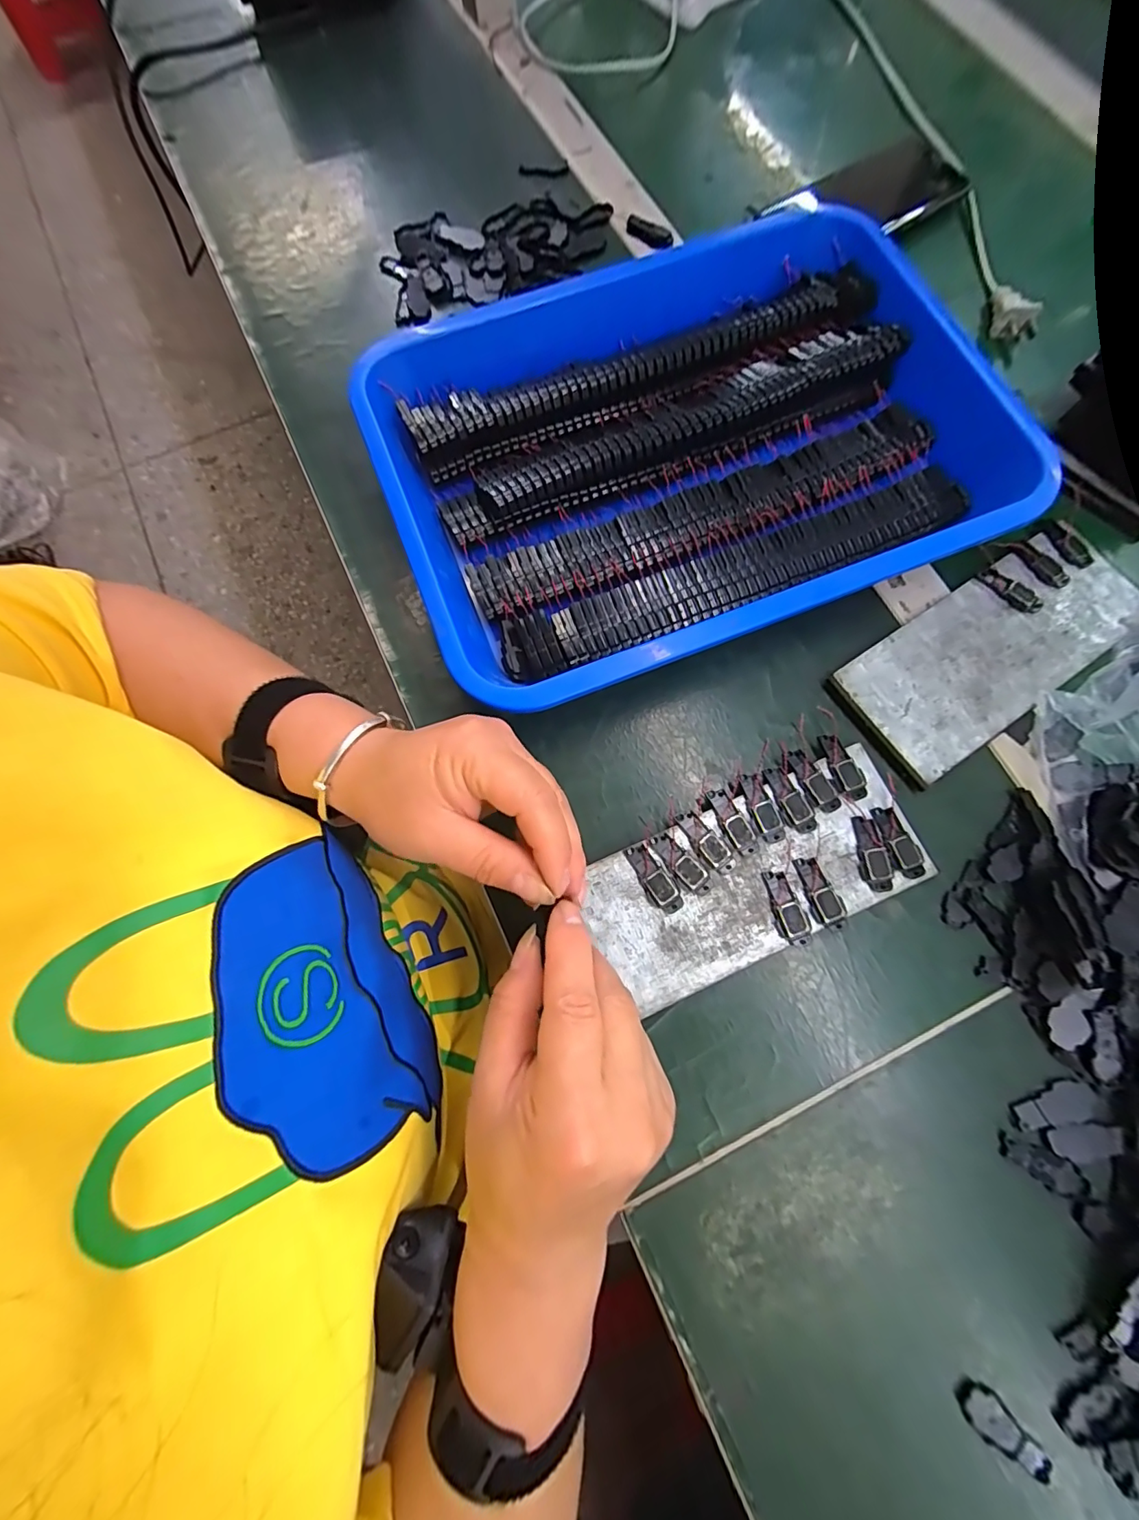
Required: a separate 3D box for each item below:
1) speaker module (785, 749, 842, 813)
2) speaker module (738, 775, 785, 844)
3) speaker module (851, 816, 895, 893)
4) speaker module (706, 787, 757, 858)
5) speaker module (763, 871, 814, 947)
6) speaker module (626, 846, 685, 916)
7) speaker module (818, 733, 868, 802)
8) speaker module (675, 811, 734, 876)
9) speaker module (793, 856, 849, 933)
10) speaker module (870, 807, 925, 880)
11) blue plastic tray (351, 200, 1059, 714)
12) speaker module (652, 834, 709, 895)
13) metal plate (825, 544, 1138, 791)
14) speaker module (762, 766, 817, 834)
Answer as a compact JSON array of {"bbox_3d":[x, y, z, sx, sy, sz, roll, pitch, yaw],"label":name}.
[{"bbox_3d":[0.135,0.011,0.275,0.014,0.004,0.038,-31,78,-7],"label":"speaker module"},{"bbox_3d":[0.105,0.026,0.273,0.013,0.004,0.039,-20,77,-4],"label":"speaker module"},{"bbox_3d":[0.162,0.050,0.267,0.015,0.004,0.039,-9,76,-2],"label":"speaker module"},{"bbox_3d":[0.088,0.034,0.271,0.012,0.004,0.039,-25,77,-5],"label":"speaker module"},{"bbox_3d":[0.114,0.077,0.261,0.015,0.005,0.039,-21,77,-4],"label":"speaker module"},{"bbox_3d":[0.044,0.063,0.263,0.013,0.005,0.039,-33,78,-7],"label":"speaker module"},{"bbox_3d":[0.153,0.003,0.278,0.016,0.004,0.039,-16,77,-3],"label":"speaker module"},{"bbox_3d":[0.074,0.044,0.268,0.013,0.006,0.038,-33,78,-7],"label":"speaker module"},{"bbox_3d":[0.133,0.070,0.263,0.017,0.005,0.039,-21,77,-4],"label":"speaker module"},{"bbox_3d":[0.177,0.044,0.268,0.014,0.004,0.039,-18,77,-4],"label":"speaker module"},{"bbox_3d":[0.079,-0.195,0.313,0.374,0.045,0.261,-23,77,-5],"label":"blue plastic tray"},{"bbox_3d":[0.060,0.055,0.265,0.013,0.006,0.038,-39,79,-8],"label":"speaker module"},{"bbox_3d":[0.256,-0.069,0.298,0.198,0.006,0.081,-34,78,-7],"label":"metal plate"},{"bbox_3d":[0.121,0.021,0.272,0.014,0.004,0.039,-26,77,-6],"label":"speaker module"}]

